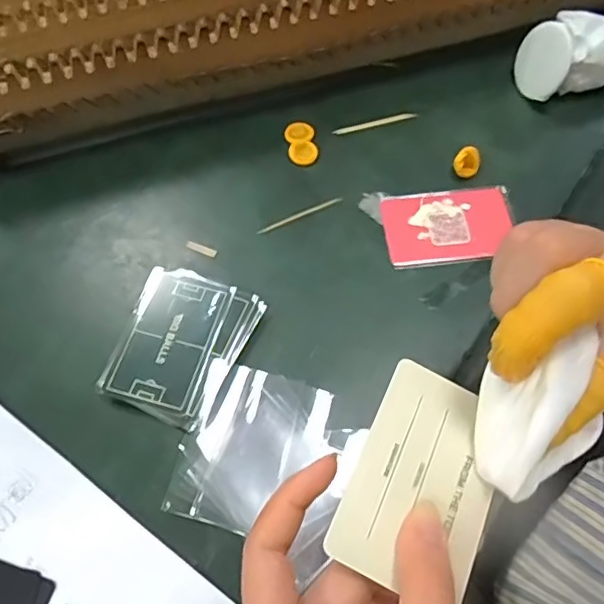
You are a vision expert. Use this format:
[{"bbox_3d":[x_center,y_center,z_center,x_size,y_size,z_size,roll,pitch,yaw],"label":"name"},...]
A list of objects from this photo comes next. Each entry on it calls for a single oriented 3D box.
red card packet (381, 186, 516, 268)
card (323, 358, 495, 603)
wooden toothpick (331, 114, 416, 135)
[{"bbox_3d":[0.101,-0.053,0.390,0.086,0.005,0.057,-4,64,0],"label":"red card packet"},{"bbox_3d":[0.048,0.068,0.222,0.053,0.004,0.082,27,61,4],"label":"card"},{"bbox_3d":[0.056,-0.137,0.434,0.065,0.004,0.006,-11,64,-4],"label":"wooden toothpick"}]

